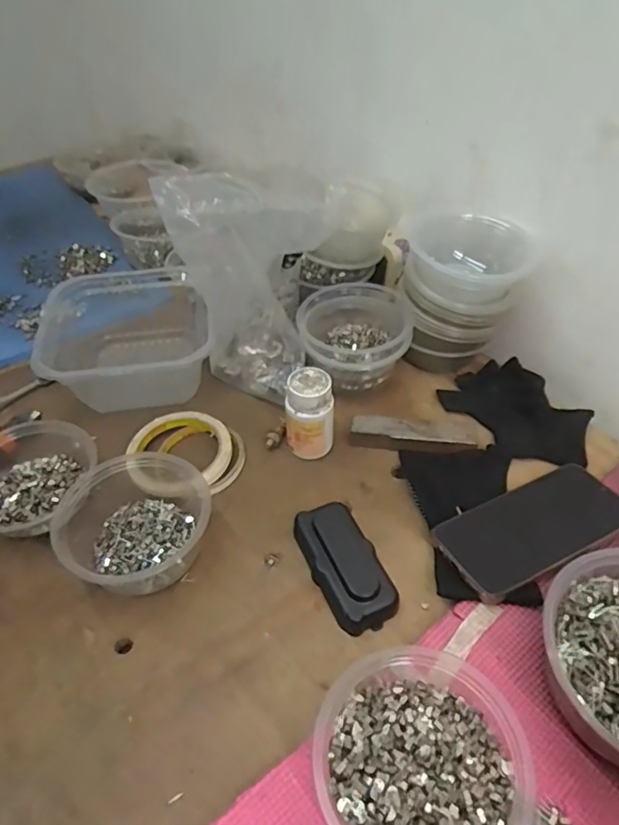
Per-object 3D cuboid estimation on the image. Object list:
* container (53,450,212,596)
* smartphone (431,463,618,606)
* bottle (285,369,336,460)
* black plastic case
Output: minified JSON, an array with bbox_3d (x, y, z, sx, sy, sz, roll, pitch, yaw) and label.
[{"bbox_3d":[-0.142,0.088,0.461,0.110,0.051,0.121,-1,45,1],"label":"container"},{"bbox_3d":[0.183,0.095,0.458,0.155,0.016,0.077,-23,51,-16],"label":"smartphone"},{"bbox_3d":[0.001,0.002,0.515,0.044,0.082,0.035,0,45,2],"label":"bottle"},{"bbox_3d":[0.027,0.120,0.445,0.053,0.021,0.106,-18,47,-15],"label":"black plastic case"}]

